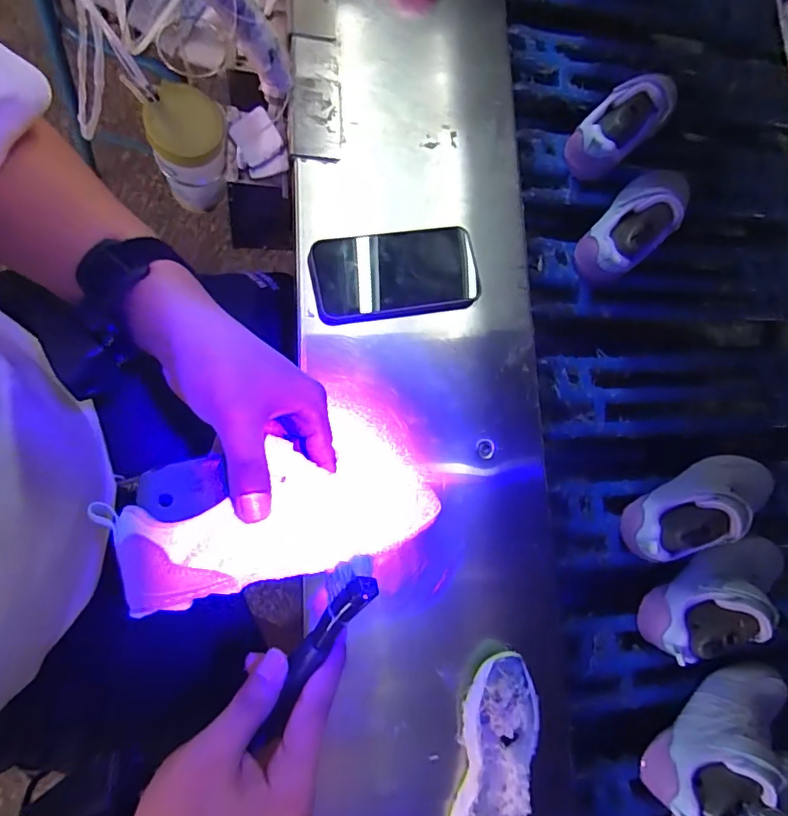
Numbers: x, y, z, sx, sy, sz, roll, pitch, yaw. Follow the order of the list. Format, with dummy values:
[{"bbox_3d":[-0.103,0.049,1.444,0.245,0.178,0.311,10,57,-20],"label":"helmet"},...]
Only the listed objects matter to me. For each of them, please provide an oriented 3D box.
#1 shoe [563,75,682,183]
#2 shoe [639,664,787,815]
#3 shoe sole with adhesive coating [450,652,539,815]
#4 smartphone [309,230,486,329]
[{"bbox_3d":[0.258,-0.325,0.586,0.118,0.076,0.067,-43,81,-7],"label":"shoe"},{"bbox_3d":[0.335,0.331,0.506,0.188,0.076,0.084,-34,80,-20],"label":"shoe"},{"bbox_3d":[0.089,0.303,0.431,0.067,0.034,0.167,7,79,2],"label":"shoe sole with adhesive coating"},{"bbox_3d":[0.004,-0.130,0.493,0.164,0.018,0.079,-10,91,-11],"label":"smartphone"}]

